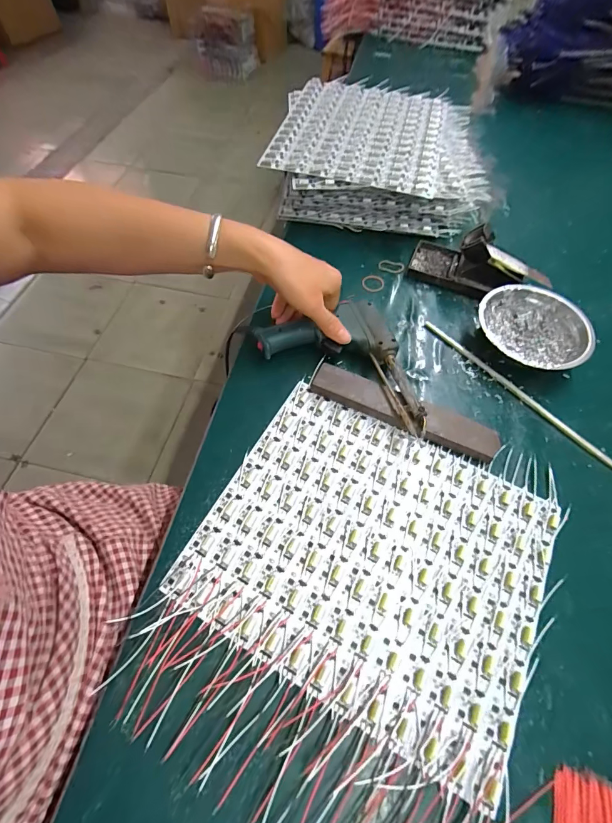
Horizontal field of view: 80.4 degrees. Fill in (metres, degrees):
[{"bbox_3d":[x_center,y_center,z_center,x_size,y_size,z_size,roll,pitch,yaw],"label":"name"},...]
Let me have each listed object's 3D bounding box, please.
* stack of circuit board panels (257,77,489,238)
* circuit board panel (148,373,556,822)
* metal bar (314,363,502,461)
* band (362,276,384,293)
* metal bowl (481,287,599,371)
[{"bbox_3d":[0.110,-0.394,0.569,0.297,0.086,0.255,7,61,1],"label":"stack of circuit board panels"},{"bbox_3d":[0.060,0.121,0.328,0.287,0.006,0.241,27,64,12],"label":"circuit board panel"},{"bbox_3d":[0.103,-0.002,0.390,0.200,0.018,0.036,22,63,9],"label":"metal bar"},{"bbox_3d":[0.093,-0.177,0.503,0.031,0.008,0.028,25,63,11],"label":"band"},{"bbox_3d":[0.277,-0.098,0.446,0.124,0.039,0.124,1,61,-2],"label":"metal bowl"}]

